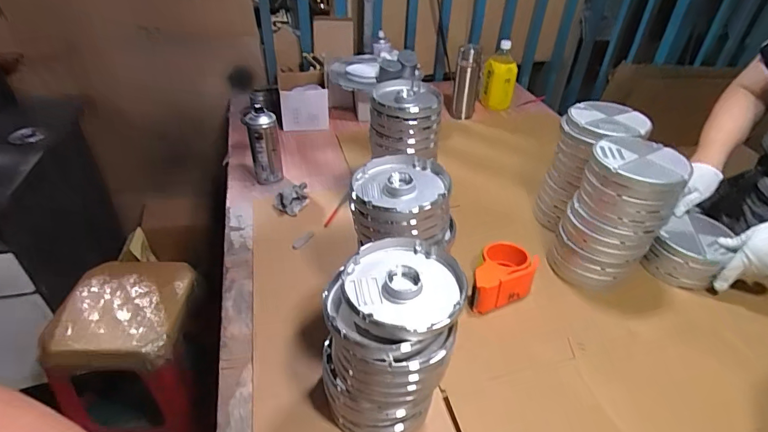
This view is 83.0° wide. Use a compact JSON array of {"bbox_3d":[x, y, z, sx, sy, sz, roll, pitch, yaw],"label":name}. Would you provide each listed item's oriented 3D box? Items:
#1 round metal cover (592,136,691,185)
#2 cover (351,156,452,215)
[{"bbox_3d":[0.392,-0.094,0.669,0.122,0.016,0.121,10,38,11],"label":"round metal cover"},{"bbox_3d":[0.027,-0.042,0.602,0.134,0.024,0.130,1,38,-1],"label":"cover"}]

